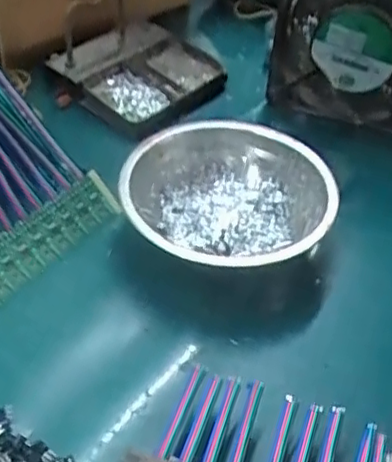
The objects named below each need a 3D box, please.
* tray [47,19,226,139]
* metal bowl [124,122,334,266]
[{"bbox_3d":[-0.043,-0.125,0.514,0.092,0.029,0.105,35,50,26],"label":"tray"},{"bbox_3d":[0.018,-0.015,0.396,0.125,0.040,0.120,-4,46,-11],"label":"metal bowl"}]

